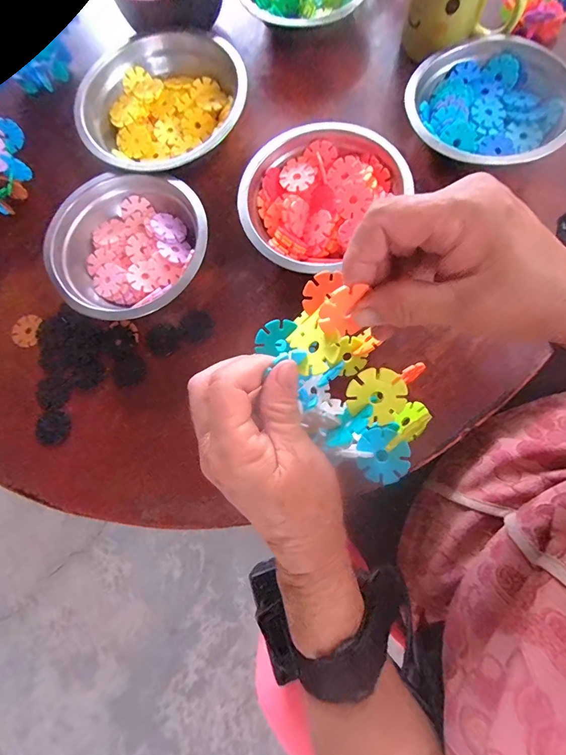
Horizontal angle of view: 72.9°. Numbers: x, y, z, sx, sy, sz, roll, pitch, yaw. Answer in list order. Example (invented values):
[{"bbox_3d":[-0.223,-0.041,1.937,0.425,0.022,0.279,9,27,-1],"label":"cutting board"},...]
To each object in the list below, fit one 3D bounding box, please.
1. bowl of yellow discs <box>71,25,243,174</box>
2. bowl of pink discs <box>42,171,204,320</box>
[{"bbox_3d":[-0.117,-0.270,0.380,0.139,0.047,0.167,38,83,12],"label":"bowl of yellow discs"},{"bbox_3d":[-0.138,-0.120,0.347,0.143,0.042,0.126,-43,77,-5],"label":"bowl of pink discs"}]

